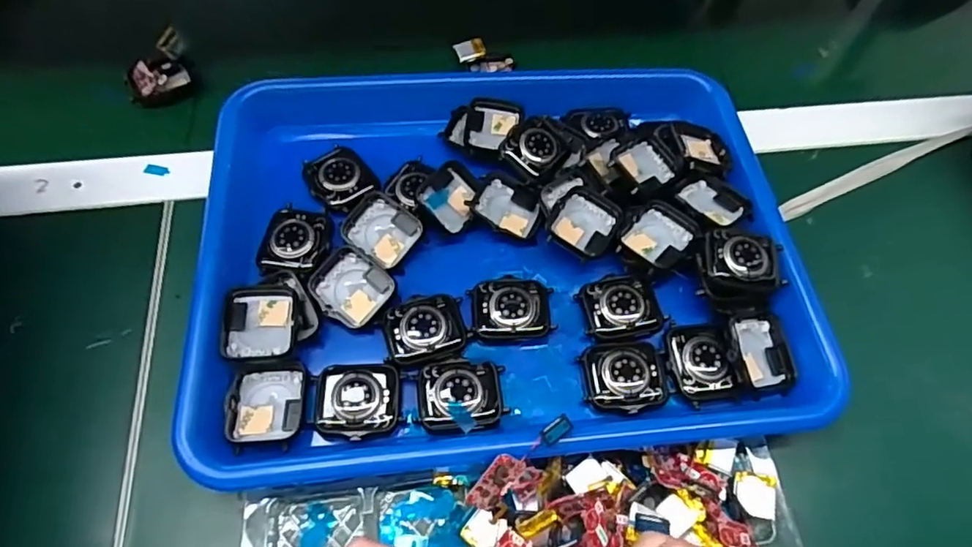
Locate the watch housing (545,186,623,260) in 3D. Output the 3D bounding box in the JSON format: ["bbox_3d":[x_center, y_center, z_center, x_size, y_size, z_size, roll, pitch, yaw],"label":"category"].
[{"bbox_3d":[0.057,-0.030,0.327,0.036,0.010,0.043,28,62,12],"label":"watch housing"}]

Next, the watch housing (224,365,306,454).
[{"bbox_3d":[-0.109,0.066,0.279,0.036,0.010,0.041,-5,61,-6],"label":"watch housing"}]

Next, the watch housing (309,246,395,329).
[{"bbox_3d":[-0.076,0.008,0.312,0.040,0.013,0.036,30,63,13],"label":"watch housing"}]

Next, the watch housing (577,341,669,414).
[{"bbox_3d":[0.074,0.054,0.294,0.042,0.008,0.035,-6,61,-6],"label":"watch housing"}]

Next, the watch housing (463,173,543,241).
[{"bbox_3d":[0.013,-0.040,0.341,0.043,0.012,0.035,29,68,-3],"label":"watch housing"}]

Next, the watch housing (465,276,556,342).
[{"bbox_3d":[0.014,0.019,0.308,0.045,0.007,0.036,-2,60,-4],"label":"watch housing"}]

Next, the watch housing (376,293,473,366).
[{"bbox_3d":[-0.033,0.029,0.300,0.043,0.007,0.038,-15,62,-11],"label":"watch housing"}]

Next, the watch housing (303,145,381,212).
[{"bbox_3d":[-0.091,-0.060,0.344,0.037,0.007,0.045,-35,68,-21],"label":"watch housing"}]

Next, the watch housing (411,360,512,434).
[{"bbox_3d":[-0.013,0.062,0.285,0.044,0.008,0.034,-2,60,-4],"label":"watch housing"}]

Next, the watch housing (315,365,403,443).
[{"bbox_3d":[-0.065,0.063,0.282,0.042,0.010,0.038,0,60,-4],"label":"watch housing"}]

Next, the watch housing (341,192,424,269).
[{"bbox_3d":[-0.060,-0.025,0.326,0.042,0.014,0.037,39,84,1],"label":"watch housing"}]

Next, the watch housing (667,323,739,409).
[{"bbox_3d":[0.115,0.047,0.297,0.031,0.012,0.042,-2,60,-5],"label":"watch housing"}]

